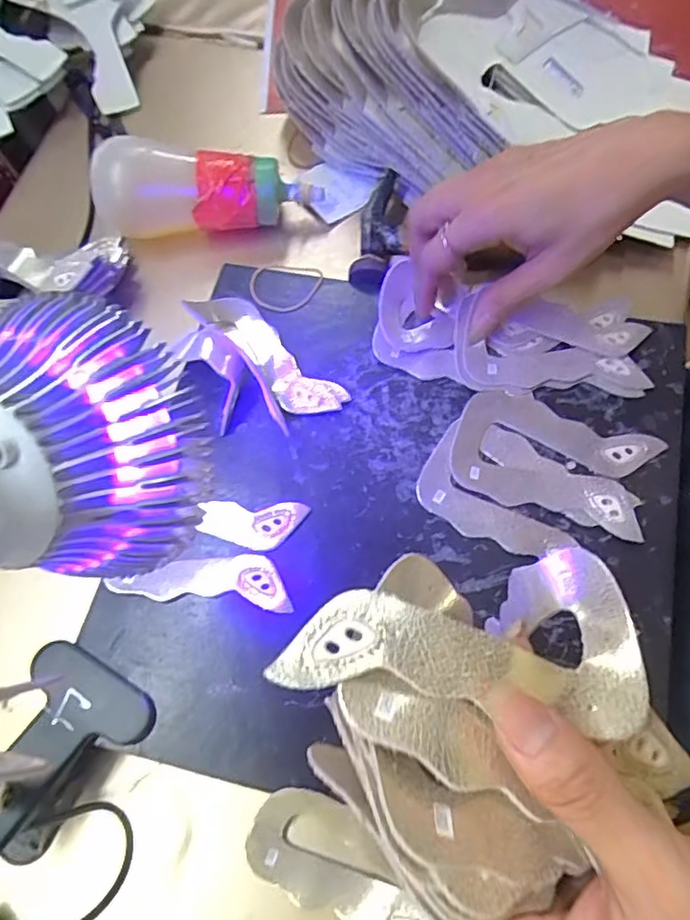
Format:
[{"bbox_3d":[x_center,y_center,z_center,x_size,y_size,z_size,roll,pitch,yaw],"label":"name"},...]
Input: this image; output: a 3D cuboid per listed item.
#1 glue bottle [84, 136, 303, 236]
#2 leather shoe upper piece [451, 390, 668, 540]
[{"bbox_3d":[-0.107,-0.195,0.420,0.140,0.060,0.051,-2,72,5],"label":"glue bottle"},{"bbox_3d":[0.118,-0.001,0.331,0.107,0.007,0.064,19,73,12],"label":"leather shoe upper piece"}]

